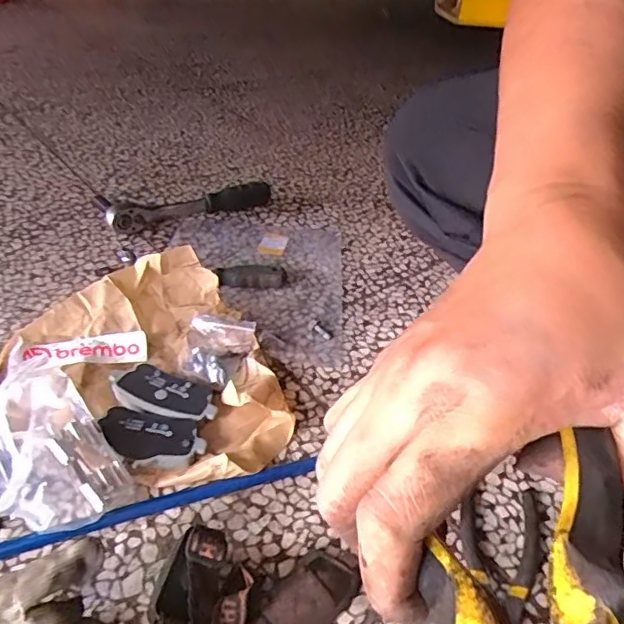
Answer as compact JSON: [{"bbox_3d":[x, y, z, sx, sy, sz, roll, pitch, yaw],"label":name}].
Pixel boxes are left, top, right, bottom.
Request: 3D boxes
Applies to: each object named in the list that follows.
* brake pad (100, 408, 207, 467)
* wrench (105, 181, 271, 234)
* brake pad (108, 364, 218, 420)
[{"bbox_3d":[-0.142,0.113,0.497,0.093,0.017,0.050,14,39,8],"label":"brake pad"},{"bbox_3d":[-0.172,-0.162,0.829,0.259,0.042,0.049,-20,46,-30],"label":"wrench"},{"bbox_3d":[-0.142,0.078,0.541,0.106,0.015,0.050,14,39,7],"label":"brake pad"}]

